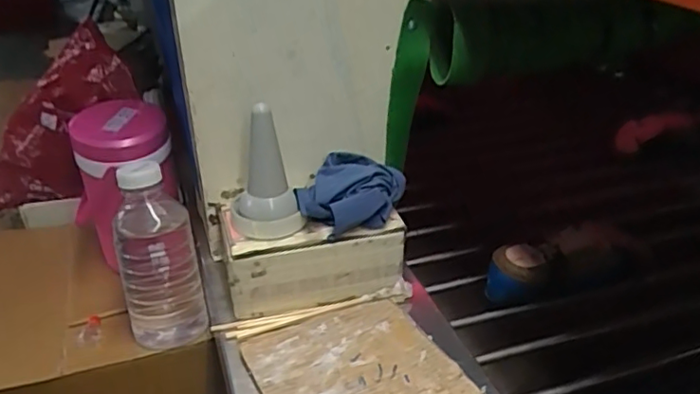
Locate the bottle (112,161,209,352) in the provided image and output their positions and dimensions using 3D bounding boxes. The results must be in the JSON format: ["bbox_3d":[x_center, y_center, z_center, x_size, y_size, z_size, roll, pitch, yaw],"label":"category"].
[{"bbox_3d":[-0.227,0.079,0.706,0.090,0.220,0.076,-11,32,-18],"label":"bottle"}]

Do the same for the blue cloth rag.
[{"bbox_3d":[0.001,-0.006,0.655,0.100,0.049,0.111,16,34,25],"label":"blue cloth rag"}]

